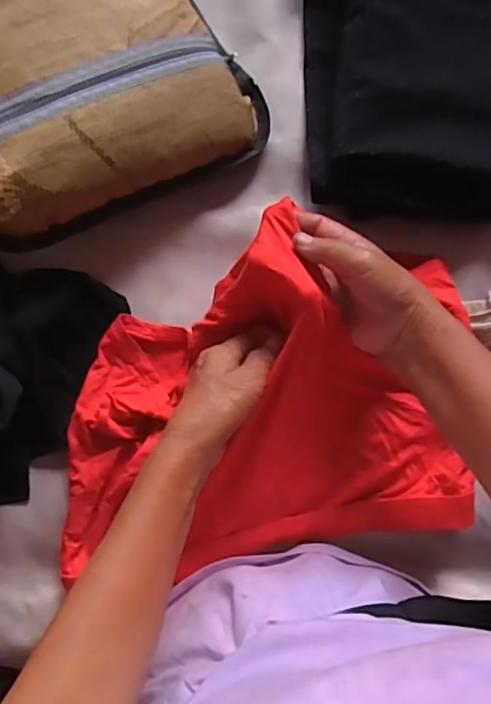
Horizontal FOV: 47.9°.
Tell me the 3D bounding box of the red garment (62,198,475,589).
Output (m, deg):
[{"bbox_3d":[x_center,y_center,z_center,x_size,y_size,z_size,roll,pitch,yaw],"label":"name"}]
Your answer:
[{"bbox_3d":[0.019,0.039,0.422,0.308,0.097,0.260,0,89,-4],"label":"red garment"}]

